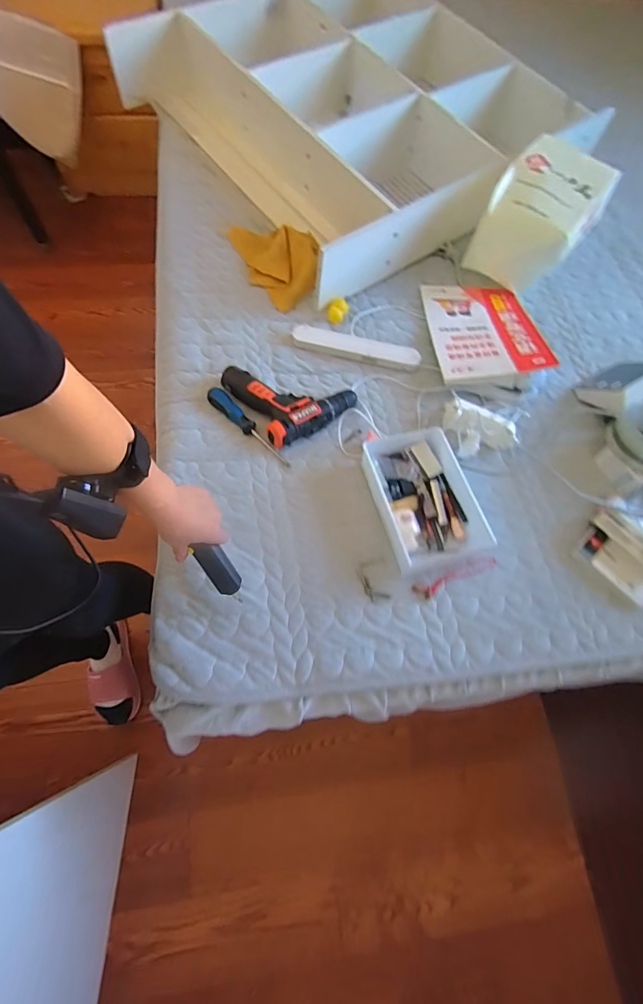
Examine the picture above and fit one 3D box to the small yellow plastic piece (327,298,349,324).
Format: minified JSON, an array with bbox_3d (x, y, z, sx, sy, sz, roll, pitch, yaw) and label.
[{"bbox_3d":[0.032,-0.398,0.881,0.037,0.027,0.044,32,69,11],"label":"small yellow plastic piece"}]

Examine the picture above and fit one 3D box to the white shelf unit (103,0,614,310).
[{"bbox_3d":[0.058,-0.968,1.015,0.779,0.153,0.871,-35,72,-16],"label":"white shelf unit"}]

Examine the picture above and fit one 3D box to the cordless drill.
[{"bbox_3d":[-0.057,-0.204,0.784,0.181,0.055,0.177,-34,72,-15],"label":"cordless drill"}]

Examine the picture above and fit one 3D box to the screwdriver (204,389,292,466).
[{"bbox_3d":[-0.125,-0.135,0.753,0.194,0.025,0.030,39,71,14],"label":"screwdriver"}]

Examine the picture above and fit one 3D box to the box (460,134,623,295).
[{"bbox_3d":[0.457,-0.600,0.915,0.189,0.170,0.255,37,70,13],"label":"box"}]

